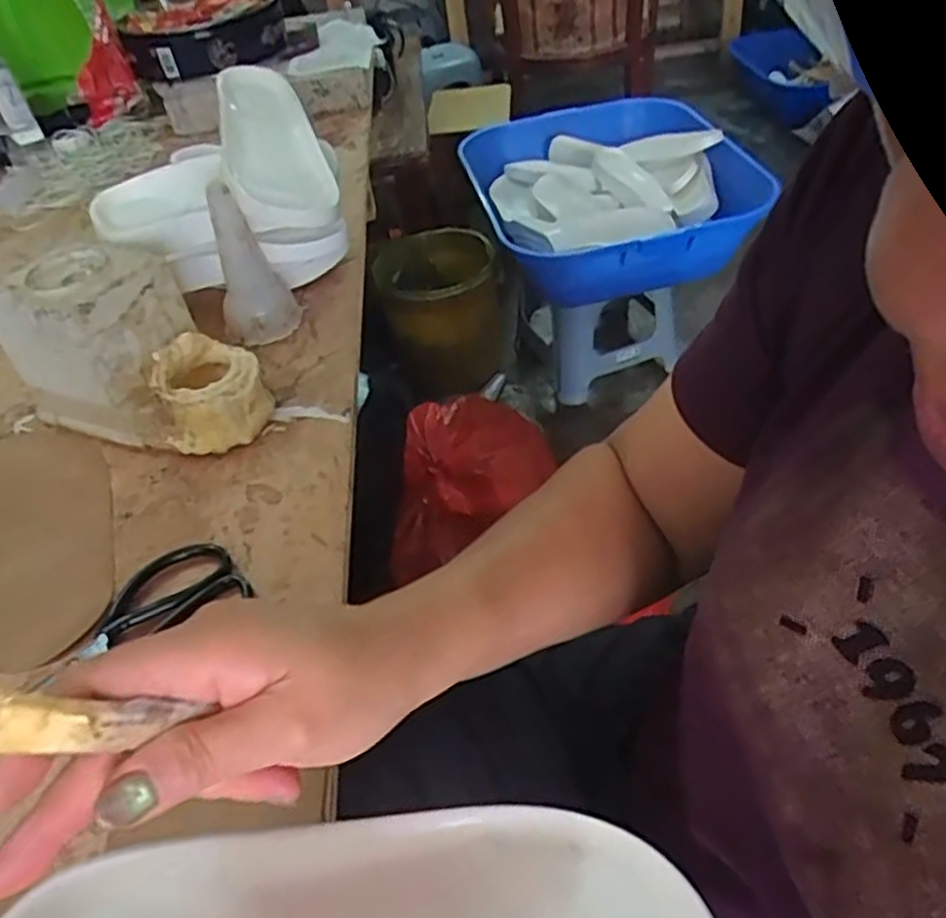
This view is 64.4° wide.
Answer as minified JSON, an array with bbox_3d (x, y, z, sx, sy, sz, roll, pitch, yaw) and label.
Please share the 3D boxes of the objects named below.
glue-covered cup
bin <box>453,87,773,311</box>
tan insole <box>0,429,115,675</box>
[{"bbox_3d":[-0.209,-0.052,0.597,0.086,0.069,0.073,-20,44,-13],"label":"glue-covered cup"},{"bbox_3d":[0.266,-0.524,1.503,0.477,0.163,0.592,-12,44,-4],"label":"bin"},{"bbox_3d":[-0.320,0.048,0.556,0.104,0.006,0.253,-26,45,-19],"label":"tan insole"}]

